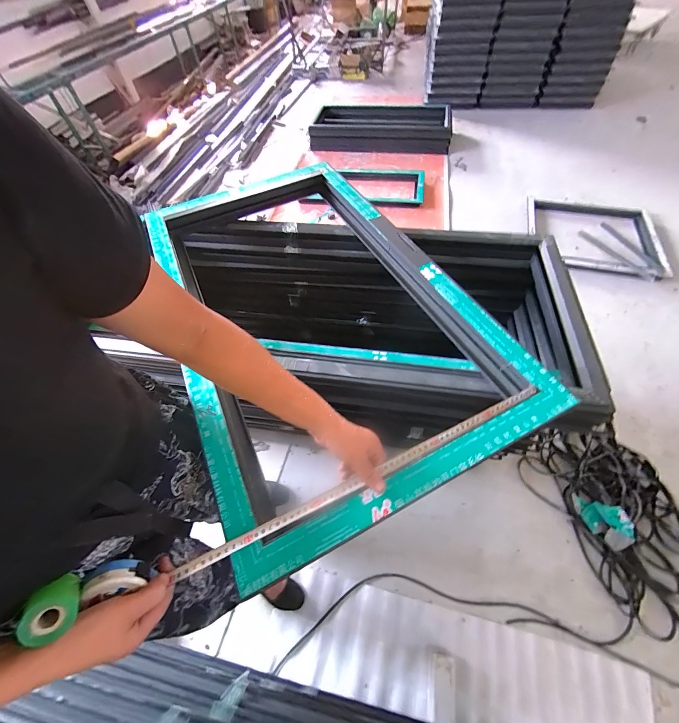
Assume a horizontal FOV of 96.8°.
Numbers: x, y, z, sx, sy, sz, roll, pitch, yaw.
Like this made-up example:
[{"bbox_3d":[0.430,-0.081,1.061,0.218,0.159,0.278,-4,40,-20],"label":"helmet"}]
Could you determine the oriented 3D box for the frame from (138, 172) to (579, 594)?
[{"bbox_3d":[-0.082,-0.171,0.708,0.581,0.077,1.003,-24,58,-11],"label":"frame"}]

